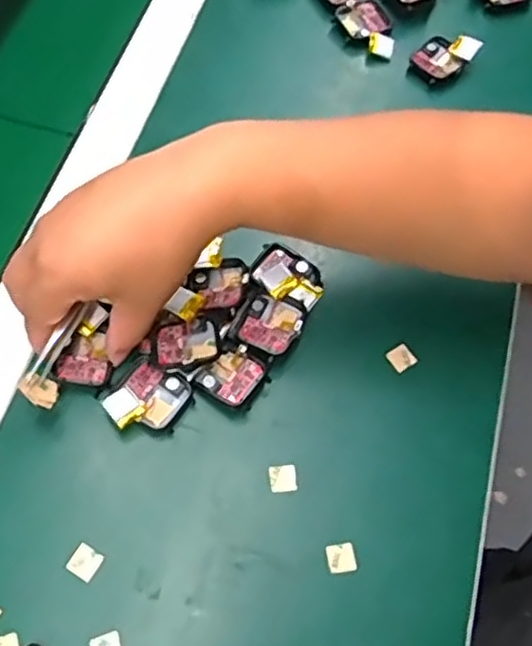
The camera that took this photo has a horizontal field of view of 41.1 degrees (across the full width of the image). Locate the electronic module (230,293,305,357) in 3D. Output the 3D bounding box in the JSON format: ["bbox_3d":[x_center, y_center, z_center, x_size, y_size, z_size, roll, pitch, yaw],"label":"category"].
[{"bbox_3d":[0.002,0.001,0.456,0.040,0.011,0.037,27,65,9],"label":"electronic module"}]

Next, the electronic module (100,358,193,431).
[{"bbox_3d":[-0.074,0.045,0.433,0.040,0.017,0.047,34,66,13],"label":"electronic module"}]

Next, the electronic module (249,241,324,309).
[{"bbox_3d":[0.015,-0.034,0.468,0.051,0.020,0.042,31,66,11],"label":"electronic module"}]

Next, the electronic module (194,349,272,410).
[{"bbox_3d":[-0.020,0.035,0.445,0.036,0.006,0.035,34,66,13],"label":"electronic module"}]

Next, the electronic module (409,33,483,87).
[{"bbox_3d":[0.145,-0.222,0.588,0.045,0.019,0.051,37,67,14],"label":"electronic module"}]

